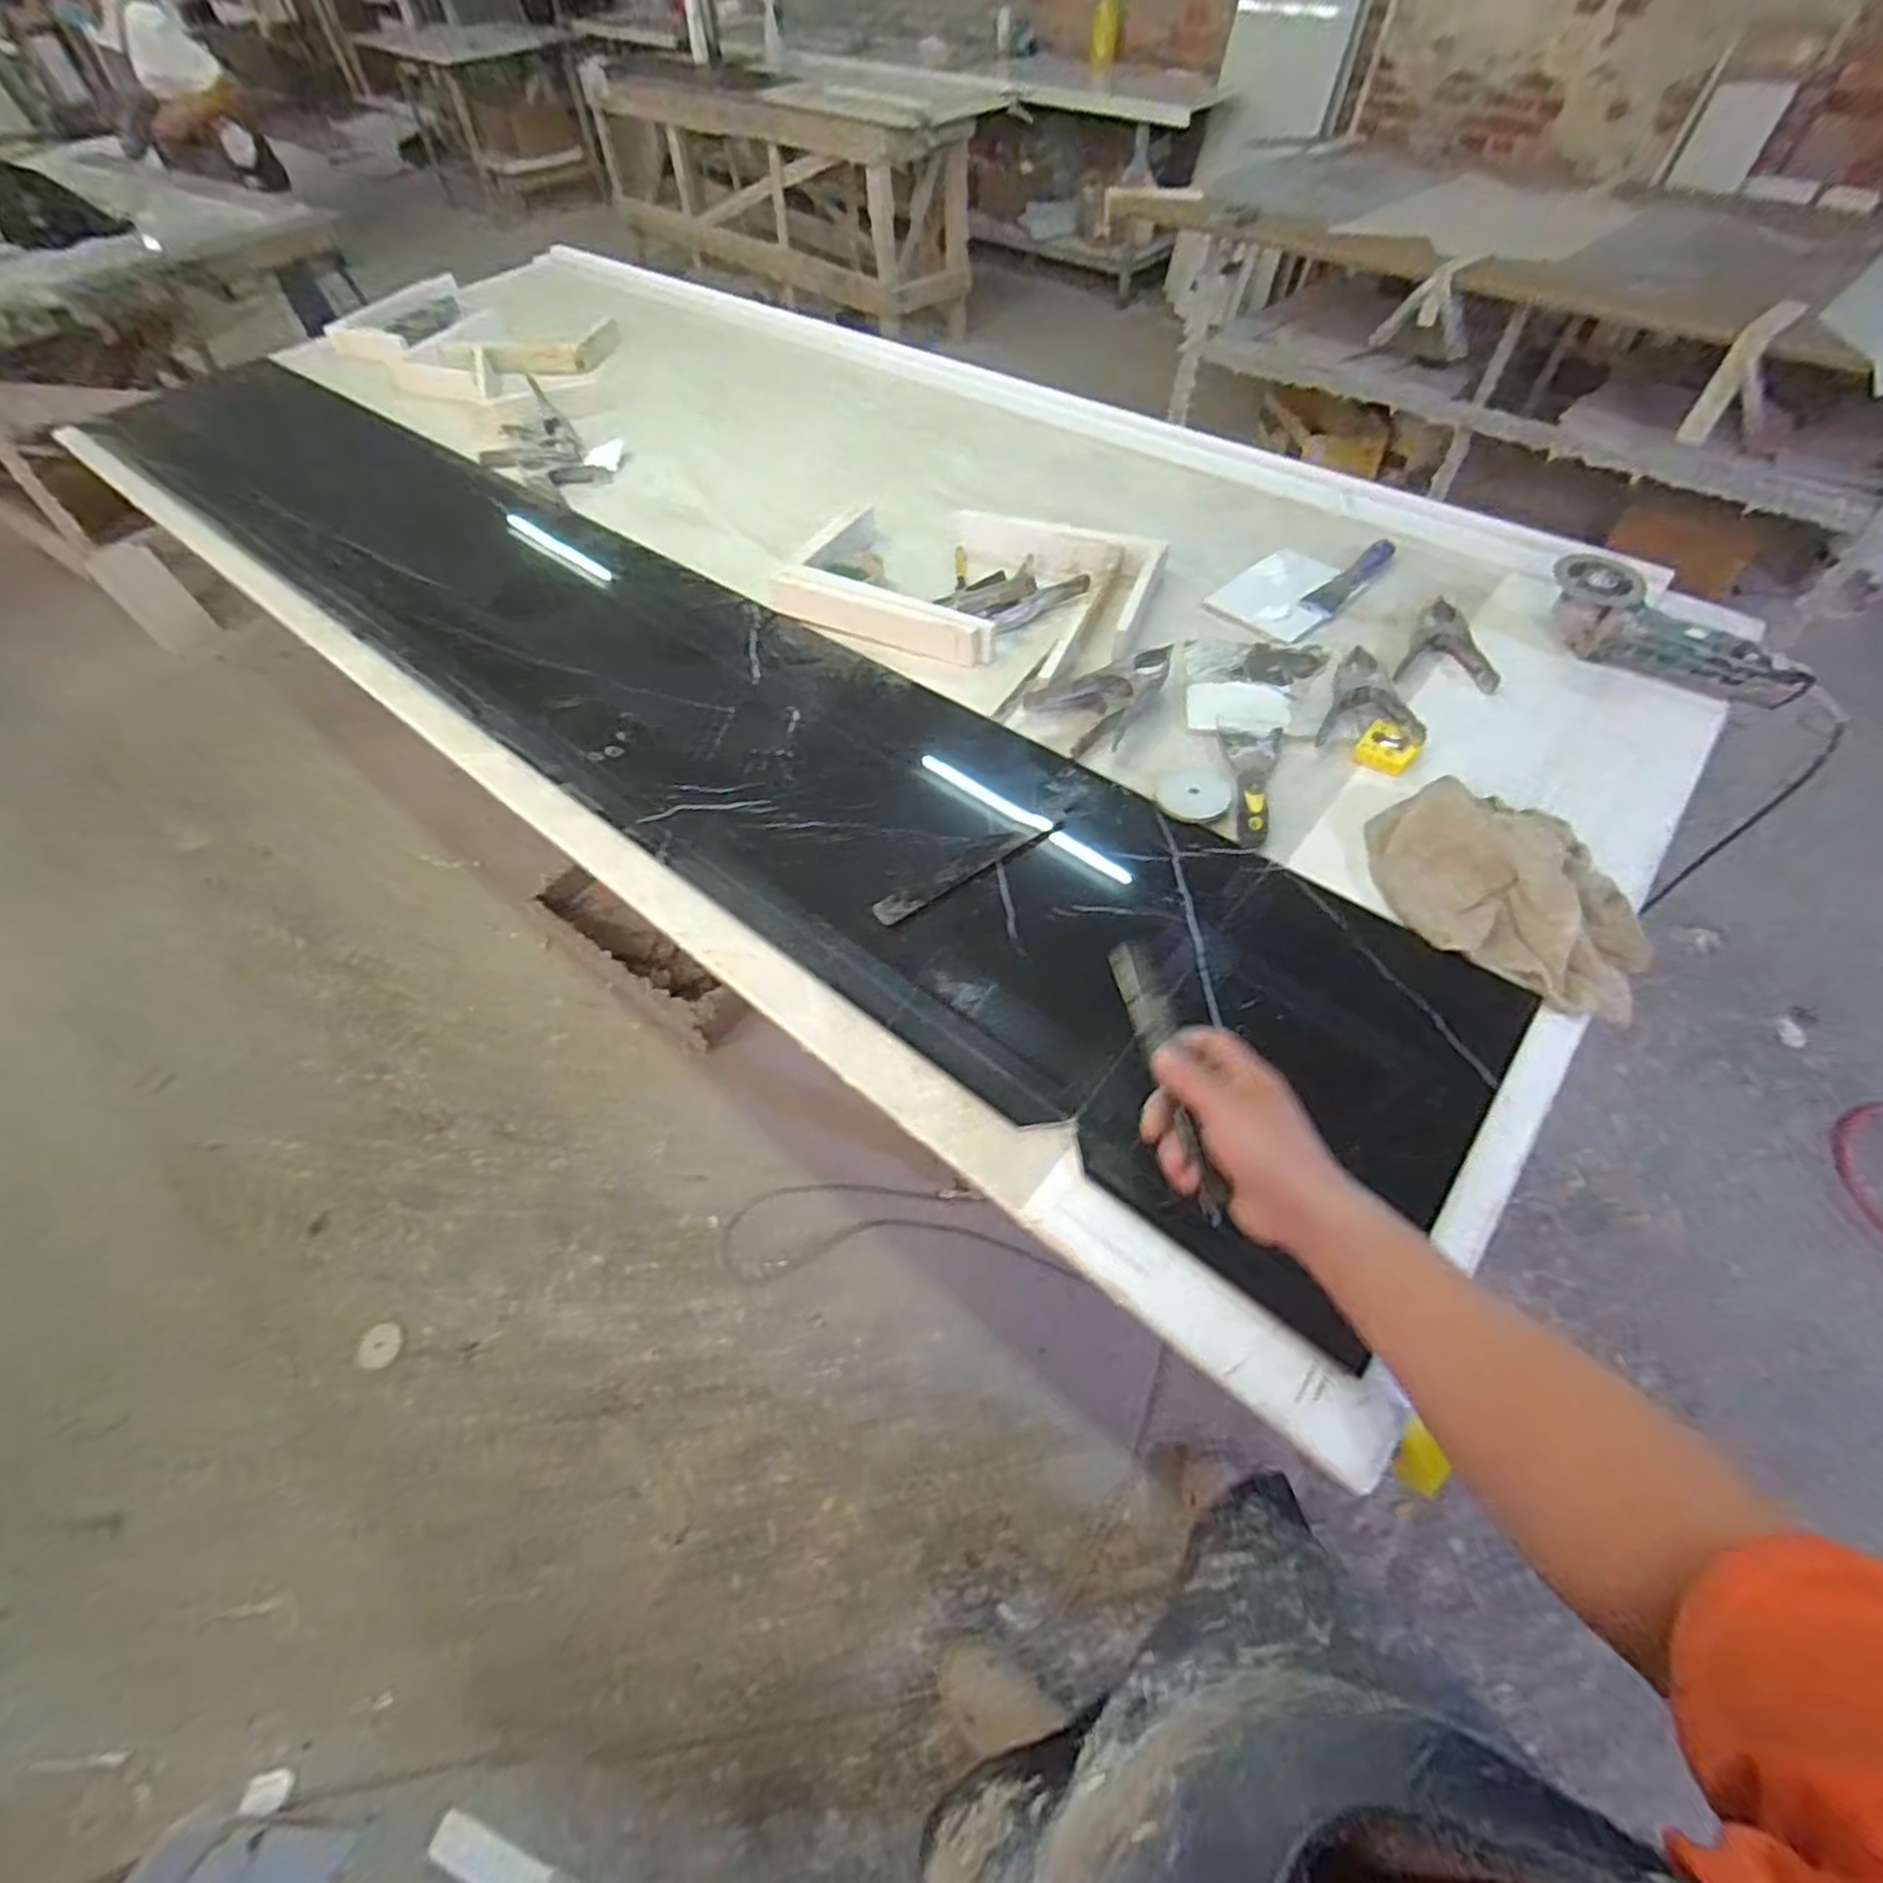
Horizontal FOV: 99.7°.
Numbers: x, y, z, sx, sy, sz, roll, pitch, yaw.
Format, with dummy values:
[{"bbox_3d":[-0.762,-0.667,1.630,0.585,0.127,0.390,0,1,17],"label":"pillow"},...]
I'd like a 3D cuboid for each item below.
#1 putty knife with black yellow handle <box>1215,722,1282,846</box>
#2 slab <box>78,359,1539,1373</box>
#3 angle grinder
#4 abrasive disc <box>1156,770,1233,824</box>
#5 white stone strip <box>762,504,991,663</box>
[{"bbox_3d":[0.343,-0.178,0.868,0.068,0.013,0.187,7,57,6],"label":"putty knife with black yellow handle"},{"bbox_3d":[-0.481,-0.403,1.076,2.382,0.054,0.438,32,63,21],"label":"slab"},{"bbox_3d":[0.854,-0.363,0.925,0.091,0.081,0.275,-36,63,-20],"label":"angle grinder"},{"bbox_3d":[0.277,-0.158,0.860,0.081,0.005,0.071,-20,58,-11],"label":"abrasive disc"},{"bbox_3d":[-0.054,-0.476,1.063,0.318,0.055,0.198,24,60,16],"label":"white stone strip"}]

